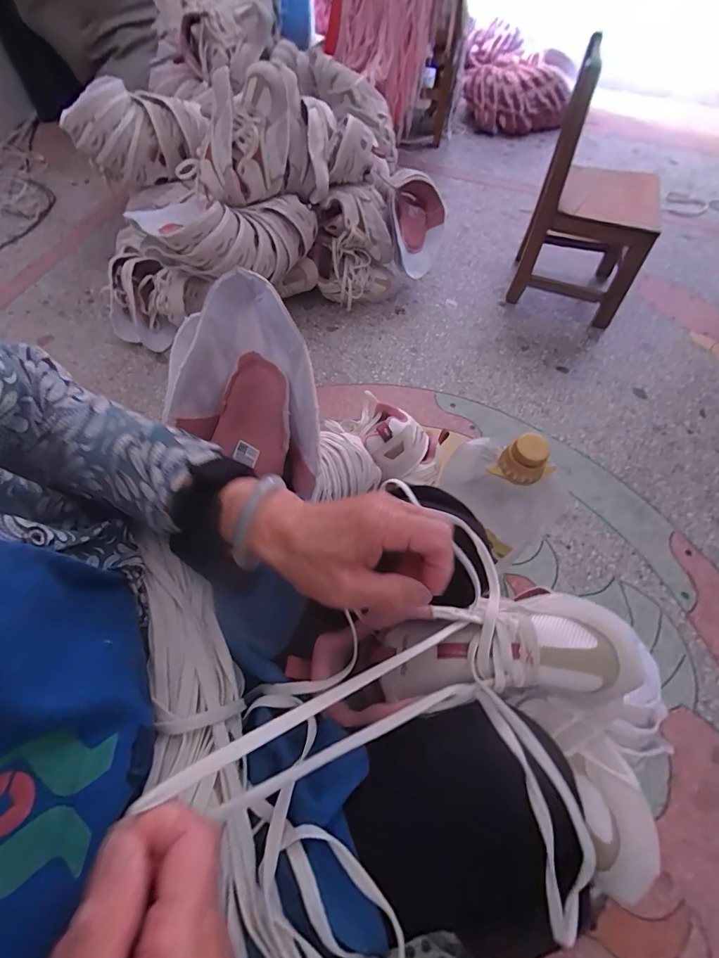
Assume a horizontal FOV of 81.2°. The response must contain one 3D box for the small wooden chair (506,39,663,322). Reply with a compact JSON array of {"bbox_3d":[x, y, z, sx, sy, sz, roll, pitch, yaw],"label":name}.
[{"bbox_3d":[0.558,-0.643,0.974,0.274,0.460,0.289,23,62,10],"label":"small wooden chair"}]

